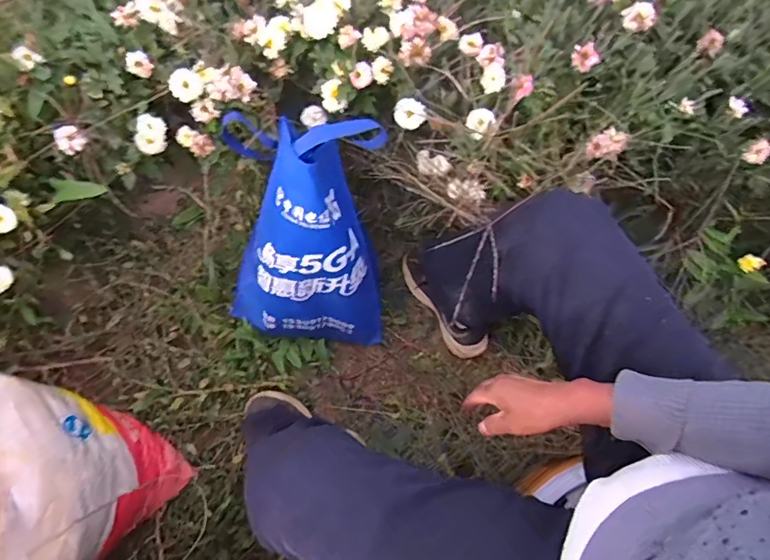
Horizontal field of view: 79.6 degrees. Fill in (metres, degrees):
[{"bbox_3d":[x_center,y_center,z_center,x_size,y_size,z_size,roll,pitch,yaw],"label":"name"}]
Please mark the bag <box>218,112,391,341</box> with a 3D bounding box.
[{"bbox_3d":[-0.143,-0.089,0.756,0.283,0.347,0.300,8,72,3],"label":"bag"}]

